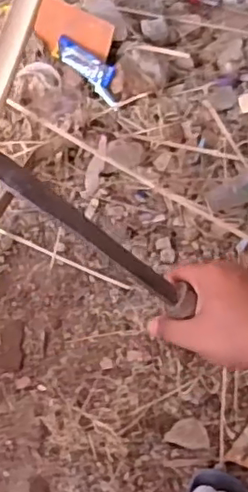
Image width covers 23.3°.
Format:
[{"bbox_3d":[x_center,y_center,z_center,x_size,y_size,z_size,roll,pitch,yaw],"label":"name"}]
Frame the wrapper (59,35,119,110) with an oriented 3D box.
[{"bbox_3d":[-0.071,-0.359,1.204,0.048,0.034,0.210,-32,59,-21],"label":"wrapper"}]

